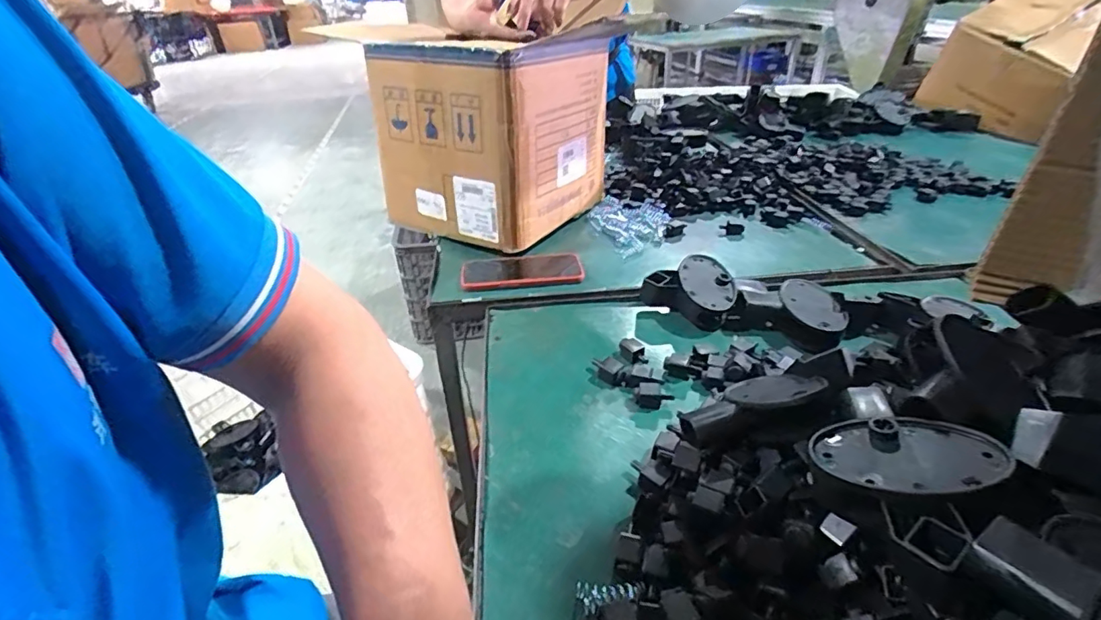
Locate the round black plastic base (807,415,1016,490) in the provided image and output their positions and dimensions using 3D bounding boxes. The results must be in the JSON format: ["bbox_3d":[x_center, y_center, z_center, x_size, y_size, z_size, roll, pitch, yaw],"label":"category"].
[{"bbox_3d":[0.208,0.082,0.312,0.097,0.009,0.058,-3,23,27],"label":"round black plastic base"}]

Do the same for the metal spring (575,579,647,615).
[{"bbox_3d":[0.039,0.186,0.344,0.044,0.008,0.017,-1,33,3],"label":"metal spring"}]

